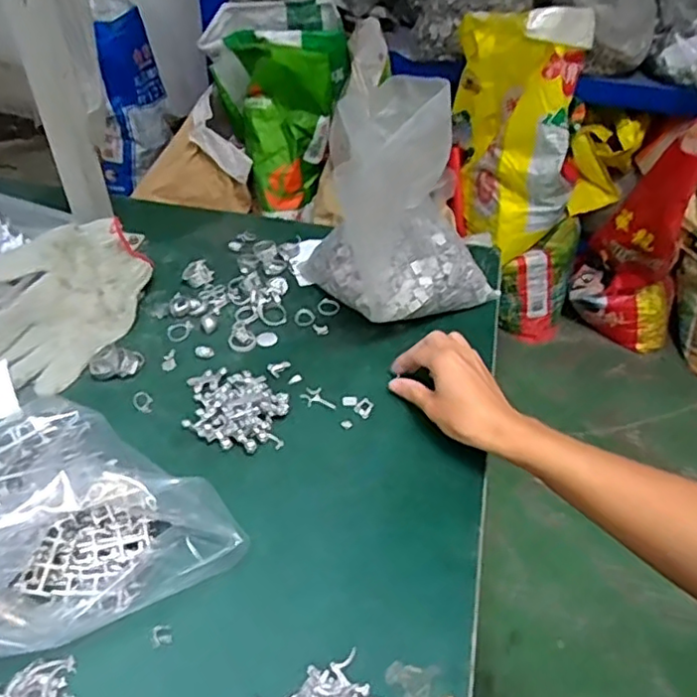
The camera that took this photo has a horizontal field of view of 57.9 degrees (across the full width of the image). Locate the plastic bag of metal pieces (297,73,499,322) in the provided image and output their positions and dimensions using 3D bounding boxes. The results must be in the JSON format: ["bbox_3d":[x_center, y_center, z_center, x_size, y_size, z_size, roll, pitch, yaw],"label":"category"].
[{"bbox_3d":[0.054,-0.136,0.583,0.161,0.223,0.135,-20,51,-23],"label":"plastic bag of metal pieces"}]

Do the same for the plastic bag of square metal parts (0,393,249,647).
[{"bbox_3d":[-0.204,0.124,0.430,0.228,0.051,0.170,30,50,22],"label":"plastic bag of square metal parts"}]

